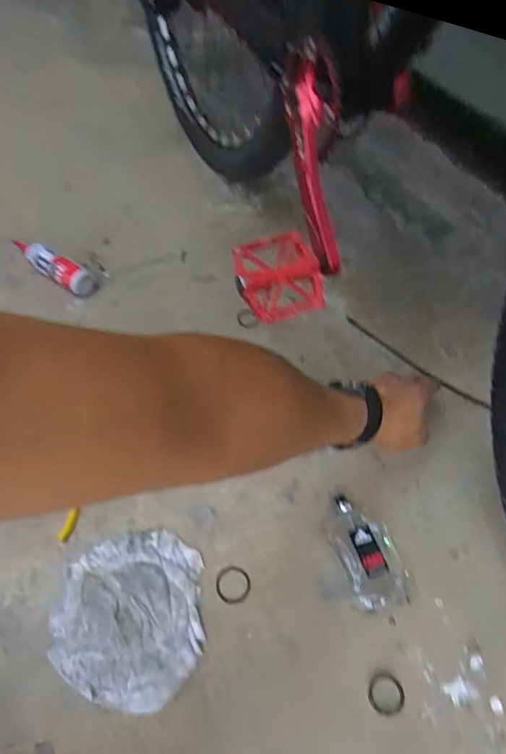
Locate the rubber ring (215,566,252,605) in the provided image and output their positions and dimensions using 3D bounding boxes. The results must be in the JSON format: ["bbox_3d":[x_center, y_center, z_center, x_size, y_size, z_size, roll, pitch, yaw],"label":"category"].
[{"bbox_3d":[-0.021,0.221,0.549,0.037,0.005,0.037,0,54,-1],"label":"rubber ring"}]

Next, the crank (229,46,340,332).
[{"bbox_3d":[0.045,-0.212,0.568,0.105,0.099,0.305,6,87,3],"label":"crank"}]

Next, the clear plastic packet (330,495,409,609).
[{"bbox_3d":[0.122,0.184,0.557,0.058,0.031,0.122,-13,55,-10],"label":"clear plastic packet"}]

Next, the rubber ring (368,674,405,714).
[{"bbox_3d":[0.127,0.302,0.490,0.033,0.004,0.033,0,54,-1],"label":"rubber ring"}]

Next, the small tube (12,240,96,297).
[{"bbox_3d":[-0.314,-0.176,0.801,0.144,0.040,0.034,30,58,2],"label":"small tube"}]

